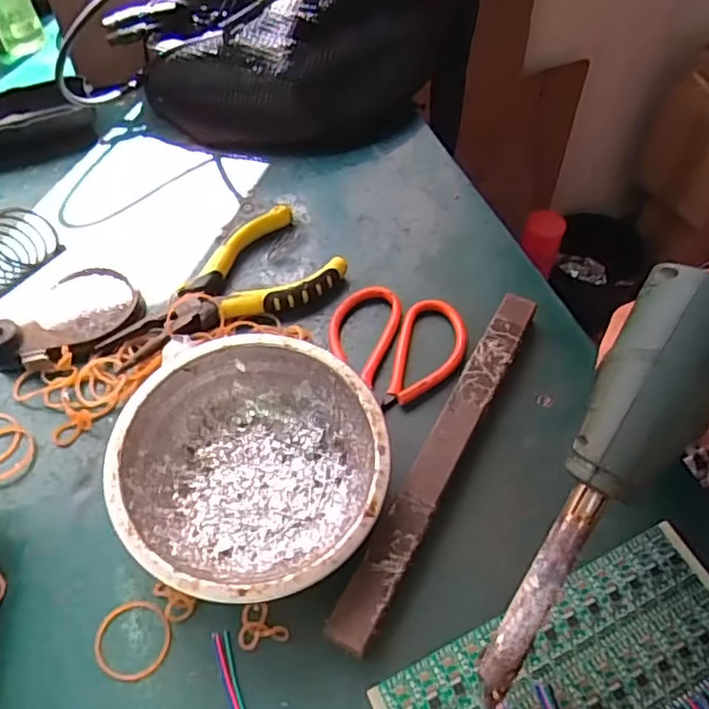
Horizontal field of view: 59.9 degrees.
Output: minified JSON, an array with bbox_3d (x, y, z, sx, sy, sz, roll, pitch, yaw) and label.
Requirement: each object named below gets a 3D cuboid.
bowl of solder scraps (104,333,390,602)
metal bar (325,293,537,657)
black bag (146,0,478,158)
[{"bbox_3d":[-0.050,0.056,0.303,0.125,0.046,0.125,1,55,-1],"label":"bowl of solder scraps"},{"bbox_3d":[0.047,0.049,0.321,0.019,0.020,0.214,25,58,15],"label":"metal bar"},{"bbox_3d":[-0.031,-0.231,0.482,0.257,0.095,0.105,-11,56,-9],"label":"black bag"}]

